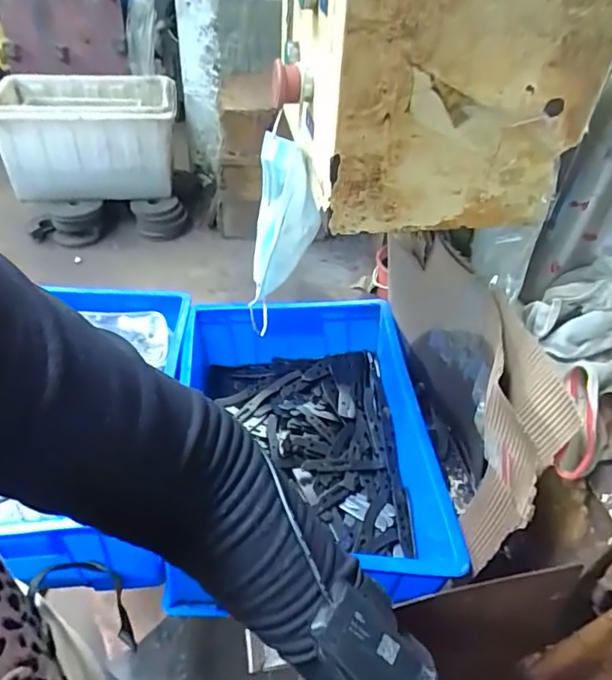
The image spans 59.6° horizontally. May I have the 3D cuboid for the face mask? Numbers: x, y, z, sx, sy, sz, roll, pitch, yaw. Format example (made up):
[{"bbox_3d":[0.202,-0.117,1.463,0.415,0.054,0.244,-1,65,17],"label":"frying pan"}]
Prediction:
[{"bbox_3d":[-0.022,-0.115,0.535,0.060,0.155,0.116,3,43,-3],"label":"face mask"}]

